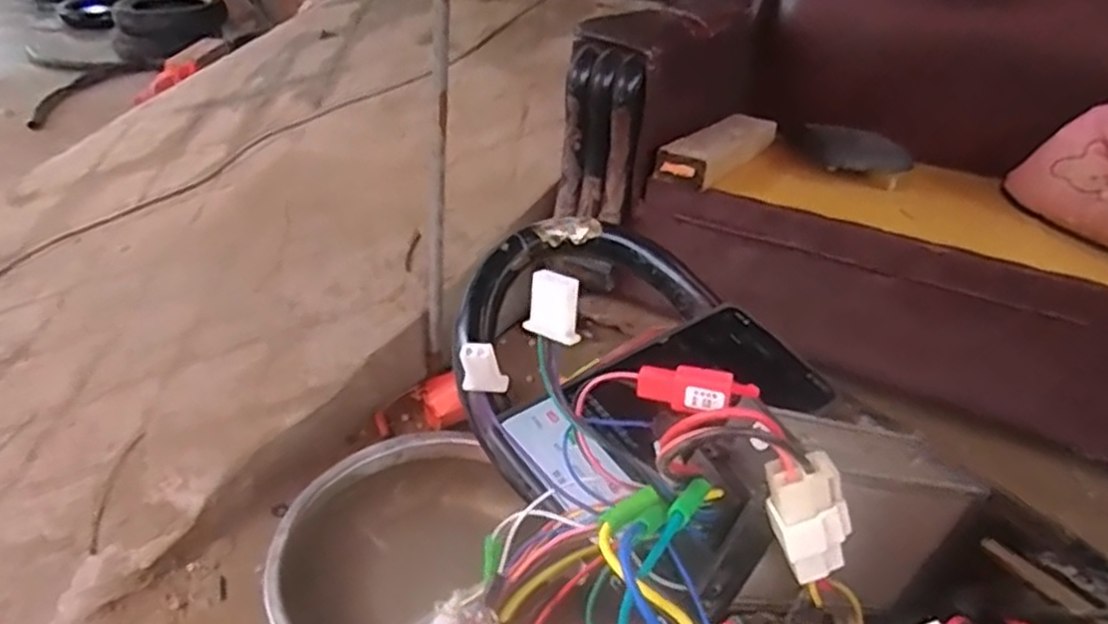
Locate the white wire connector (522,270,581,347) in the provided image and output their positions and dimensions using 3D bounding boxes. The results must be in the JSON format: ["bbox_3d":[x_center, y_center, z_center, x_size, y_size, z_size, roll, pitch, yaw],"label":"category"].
[{"bbox_3d":[0.000,-0.002,0.240,0.017,0.021,0.008,17,34,21],"label":"white wire connector"}]

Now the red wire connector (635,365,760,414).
[{"bbox_3d":[0.045,0.025,0.242,0.037,0.013,0.009,11,33,13],"label":"red wire connector"}]

